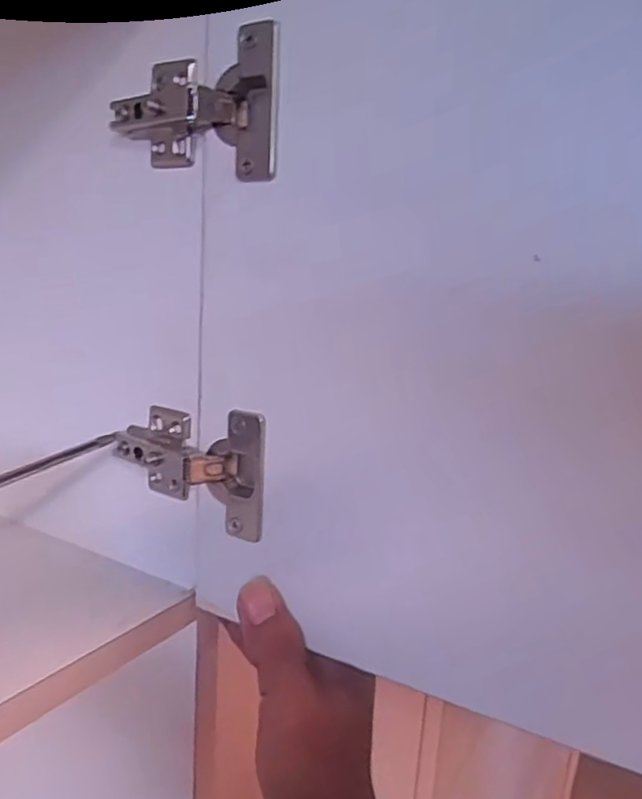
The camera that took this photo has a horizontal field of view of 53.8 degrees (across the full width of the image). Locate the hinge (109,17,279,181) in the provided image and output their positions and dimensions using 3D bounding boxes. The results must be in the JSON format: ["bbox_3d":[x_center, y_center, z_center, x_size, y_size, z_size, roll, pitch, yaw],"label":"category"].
[{"bbox_3d":[-0.059,-0.138,0.301,0.095,0.061,0.022,9,12,26],"label":"hinge"}]

